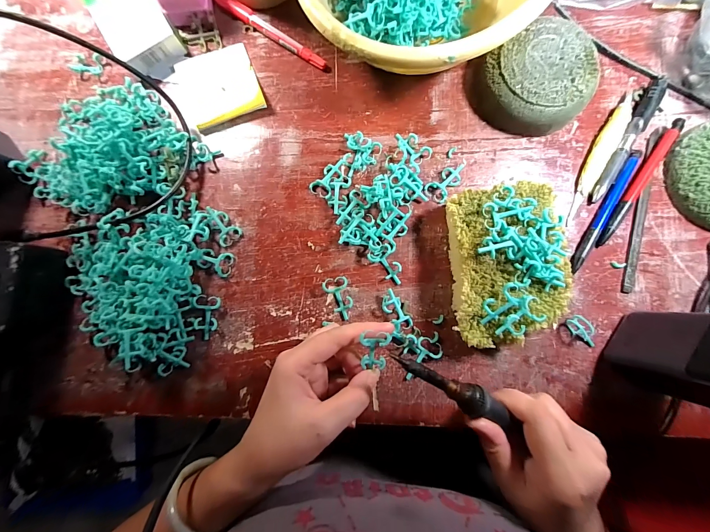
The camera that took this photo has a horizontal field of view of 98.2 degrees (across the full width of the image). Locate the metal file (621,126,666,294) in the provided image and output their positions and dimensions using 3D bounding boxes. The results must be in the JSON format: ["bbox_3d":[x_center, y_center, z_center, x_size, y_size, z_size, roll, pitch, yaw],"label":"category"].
[{"bbox_3d":[0.276,-0.057,0.296,0.013,0.005,0.168,15,85,2],"label":"metal file"}]

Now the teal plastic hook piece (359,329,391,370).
[{"bbox_3d":[0.016,0.068,0.243,0.022,0.008,0.035,0,115,-16],"label":"teal plastic hook piece"}]

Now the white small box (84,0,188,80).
[{"bbox_3d":[-0.224,-0.251,0.313,0.059,0.027,0.112,-31,85,-2],"label":"white small box"}]

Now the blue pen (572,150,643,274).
[{"bbox_3d":[0.239,-0.053,0.293,0.011,0.006,0.133,30,86,4],"label":"blue pen"}]

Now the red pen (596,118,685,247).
[{"bbox_3d":[0.272,-0.079,0.293,0.012,0.012,0.141,33,86,4],"label":"red pen"}]

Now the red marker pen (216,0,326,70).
[{"bbox_3d":[-0.089,-0.247,0.324,0.139,0.010,0.014,34,86,4],"label":"red marker pen"}]

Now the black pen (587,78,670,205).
[{"bbox_3d":[0.267,-0.123,0.299,0.017,0.010,0.144,31,86,4],"label":"black pen"}]

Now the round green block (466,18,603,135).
[{"bbox_3d":[0.171,-0.175,0.295,0.100,0.036,0.093,0,85,1],"label":"round green block"}]

